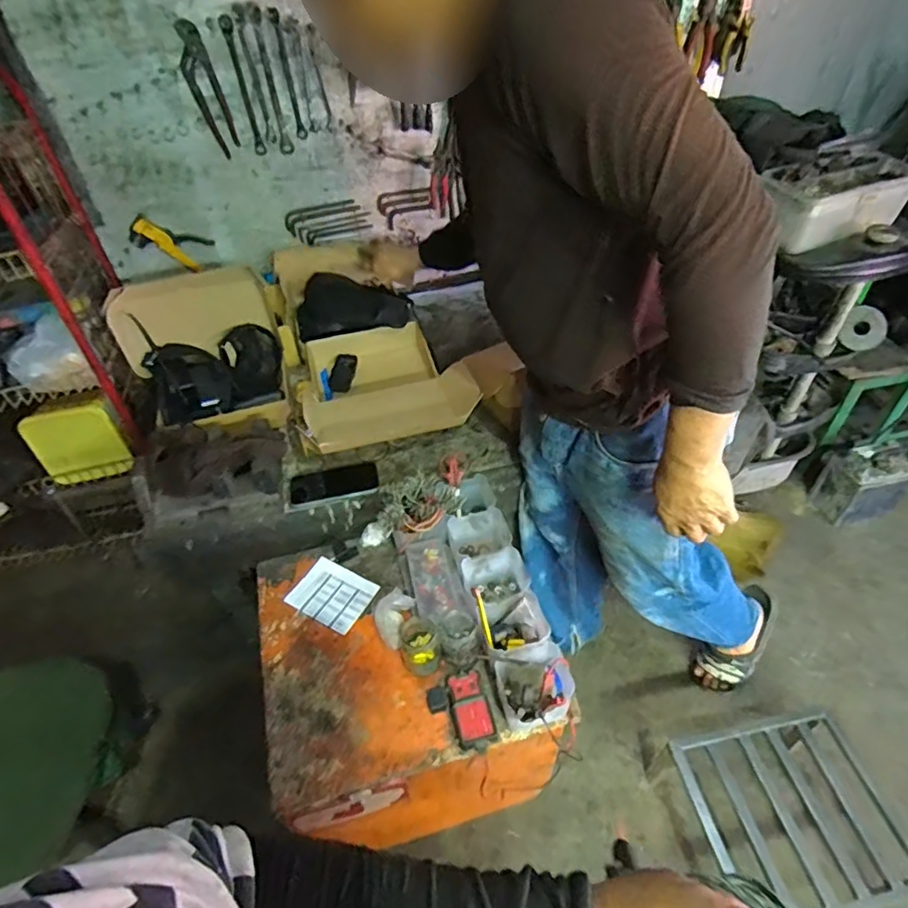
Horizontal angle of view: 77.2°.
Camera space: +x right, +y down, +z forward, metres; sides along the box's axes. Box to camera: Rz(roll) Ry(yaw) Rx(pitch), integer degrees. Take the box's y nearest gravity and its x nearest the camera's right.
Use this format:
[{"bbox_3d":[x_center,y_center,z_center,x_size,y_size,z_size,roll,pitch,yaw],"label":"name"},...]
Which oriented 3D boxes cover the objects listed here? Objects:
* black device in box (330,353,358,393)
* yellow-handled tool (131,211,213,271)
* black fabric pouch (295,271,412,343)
[{"bbox_3d":[-0.260,-0.190,1.341,0.049,0.094,0.013,14,0,-17],"label":"black device in box"},{"bbox_3d":[-0.656,-0.488,1.315,0.158,0.098,0.019,16,49,-34],"label":"yellow-handled tool"},{"bbox_3d":[-0.241,-0.358,1.353,0.272,0.093,0.137,-2,46,2],"label":"black fabric pouch"}]

